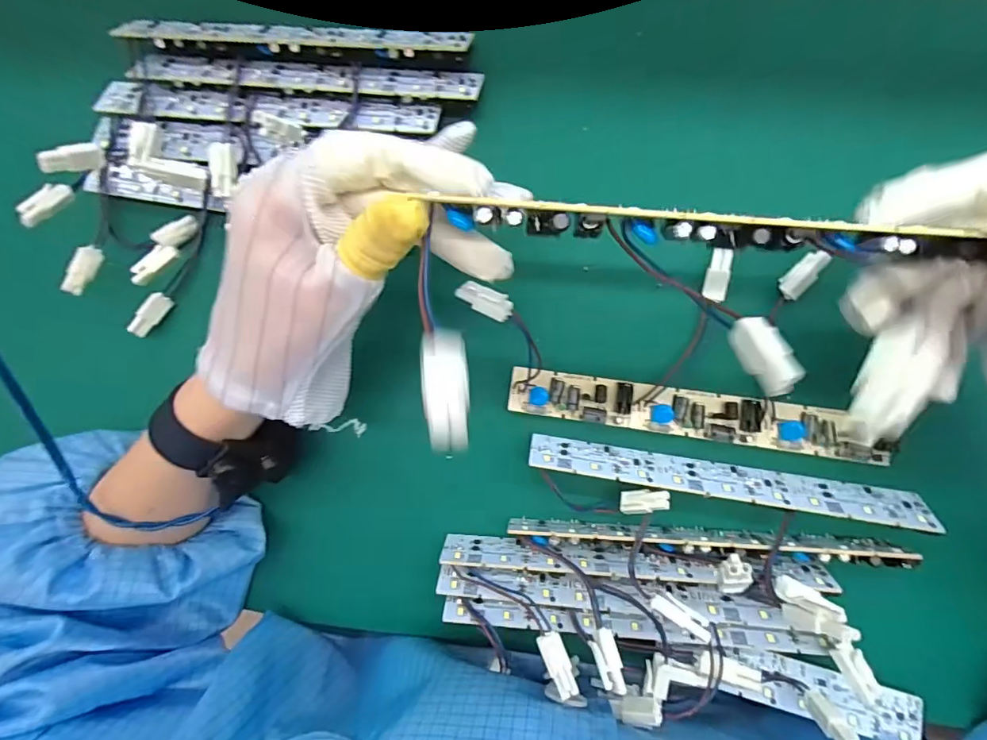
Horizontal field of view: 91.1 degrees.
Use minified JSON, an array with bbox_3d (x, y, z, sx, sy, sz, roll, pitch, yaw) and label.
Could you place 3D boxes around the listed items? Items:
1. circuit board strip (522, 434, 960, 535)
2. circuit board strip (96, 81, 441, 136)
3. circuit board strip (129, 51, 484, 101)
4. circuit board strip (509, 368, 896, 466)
[{"bbox_3d":[0.114,0.054,0.243,0.189,0.026,0.006,8,124,6],"label":"circuit board strip"},{"bbox_3d":[-0.123,-0.140,0.259,0.188,0.007,0.020,6,91,6],"label":"circuit board strip"},{"bbox_3d":[-0.099,-0.155,0.254,0.186,0.009,0.019,6,91,6],"label":"circuit board strip"},{"bbox_3d":[0.101,0.022,0.249,0.184,0.007,0.025,8,91,6],"label":"circuit board strip"}]

